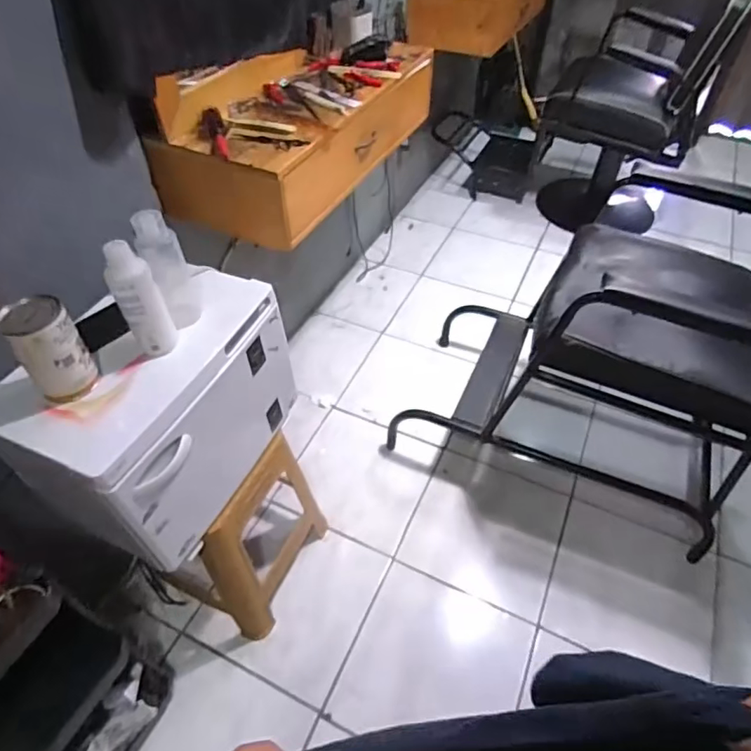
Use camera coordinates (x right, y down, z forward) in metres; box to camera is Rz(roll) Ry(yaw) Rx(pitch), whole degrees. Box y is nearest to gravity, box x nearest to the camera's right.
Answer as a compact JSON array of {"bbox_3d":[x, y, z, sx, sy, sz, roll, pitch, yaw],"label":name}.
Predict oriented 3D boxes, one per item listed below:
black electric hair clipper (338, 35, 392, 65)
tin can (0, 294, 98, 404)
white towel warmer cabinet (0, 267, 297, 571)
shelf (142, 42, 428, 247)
[{"bbox_3d":[-0.016,-0.858,1.391,0.166,0.038,0.047,-26,54,-21],"label":"black electric hair clipper"},{"bbox_3d":[-0.482,-0.037,0.786,0.084,0.145,0.089,0,49,0],"label":"tin can"},{"bbox_3d":[-0.388,0.051,0.992,0.292,0.302,0.453,22,53,17],"label":"white towel warmer cabinet"},{"bbox_3d":[-0.172,-0.649,1.322,0.361,0.257,0.803,21,53,17],"label":"shelf"}]

